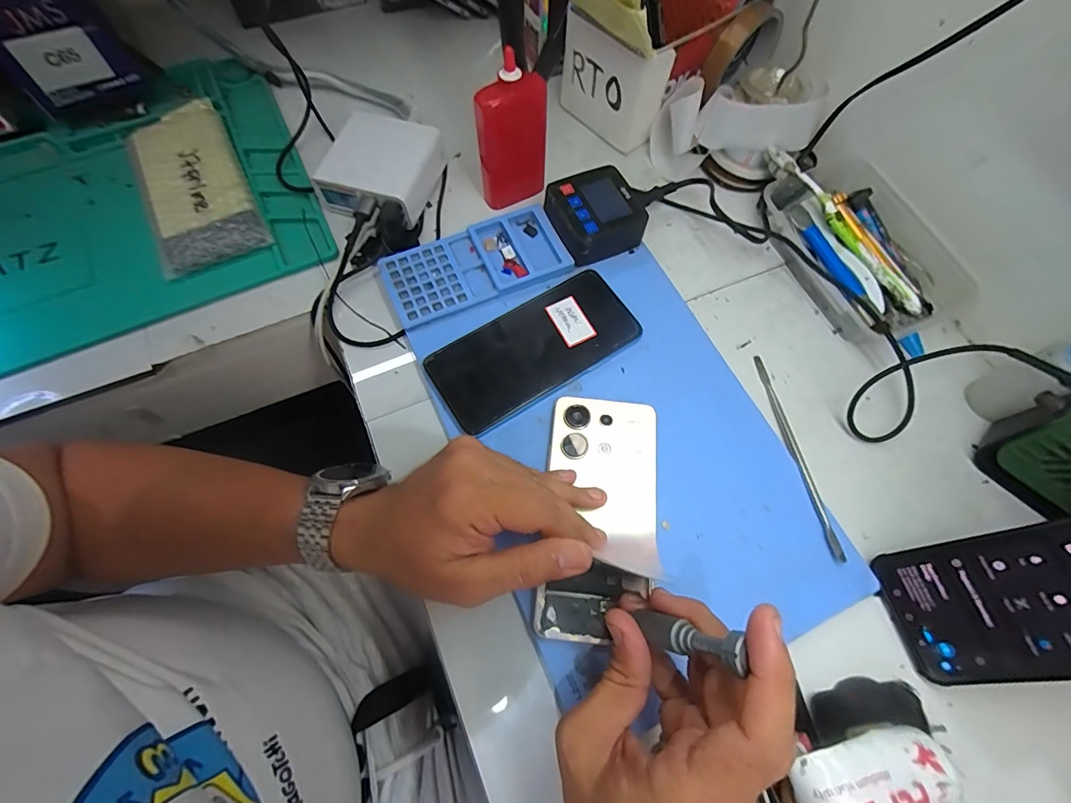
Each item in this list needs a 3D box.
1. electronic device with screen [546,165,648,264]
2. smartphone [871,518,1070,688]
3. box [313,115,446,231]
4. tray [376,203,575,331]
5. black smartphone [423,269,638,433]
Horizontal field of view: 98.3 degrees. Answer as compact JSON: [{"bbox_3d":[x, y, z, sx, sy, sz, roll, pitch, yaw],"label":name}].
[{"bbox_3d":[0.049,-0.159,0.405,0.078,0.041,0.070,-23,70,-10],"label":"electronic device with screen"},{"bbox_3d":[0.290,0.108,0.253,0.005,0.164,0.077,8,59,-44],"label":"smartphone"},{"bbox_3d":[-0.141,-0.208,0.417,0.093,0.039,0.093,15,68,6],"label":"box"},{"bbox_3d":[-0.050,-0.114,0.392,0.149,0.019,0.073,-22,69,-9],"label":"tray"},{"bbox_3d":[0.000,-0.042,0.357,0.159,0.008,0.071,-31,71,-13],"label":"black smartphone"}]

